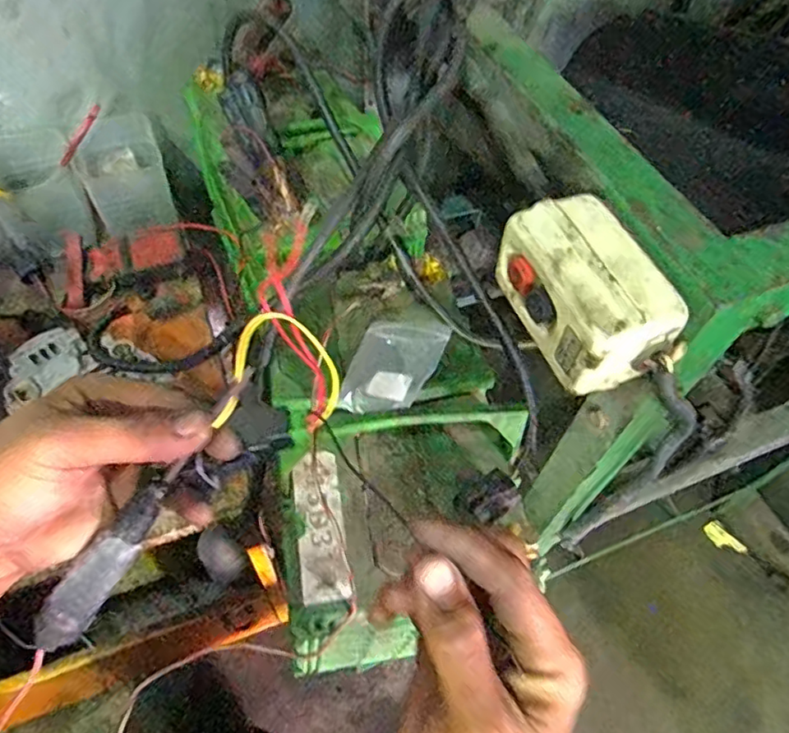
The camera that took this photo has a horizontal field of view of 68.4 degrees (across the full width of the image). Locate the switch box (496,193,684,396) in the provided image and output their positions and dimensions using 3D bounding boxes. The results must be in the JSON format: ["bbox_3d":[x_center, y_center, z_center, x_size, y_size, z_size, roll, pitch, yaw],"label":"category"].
[{"bbox_3d":[0.105,-0.040,0.328,0.056,0.055,0.098,-17,58,-15],"label":"switch box"}]

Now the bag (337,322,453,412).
[{"bbox_3d":[-0.001,0.001,0.437,0.066,0.010,0.087,10,58,22],"label":"bag"}]

